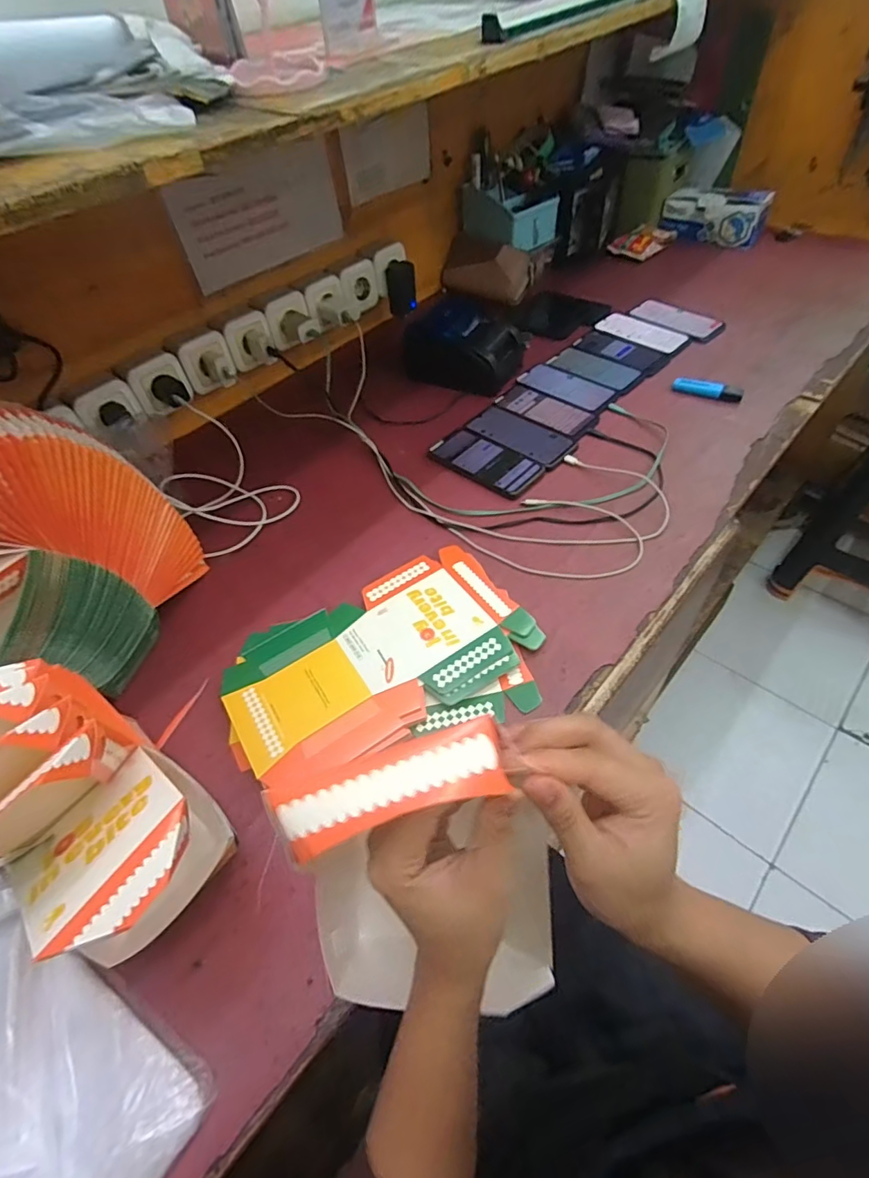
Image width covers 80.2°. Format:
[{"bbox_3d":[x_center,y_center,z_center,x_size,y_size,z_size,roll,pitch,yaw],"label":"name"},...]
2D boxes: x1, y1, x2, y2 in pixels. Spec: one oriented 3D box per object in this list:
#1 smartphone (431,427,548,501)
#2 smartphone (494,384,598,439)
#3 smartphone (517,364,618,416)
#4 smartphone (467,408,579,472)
[{"bbox_3d":[0.074,-0.194,0.771,0.088,0.009,0.170,-38,57,-23],"label":"smartphone"},{"bbox_3d":[0.178,-0.287,0.839,0.169,0.009,0.076,35,62,28],"label":"smartphone"},{"bbox_3d":[0.222,-0.341,0.873,0.166,0.004,0.069,36,62,29],"label":"smartphone"},{"bbox_3d":[0.132,-0.242,0.805,0.172,0.006,0.085,35,62,28],"label":"smartphone"}]

